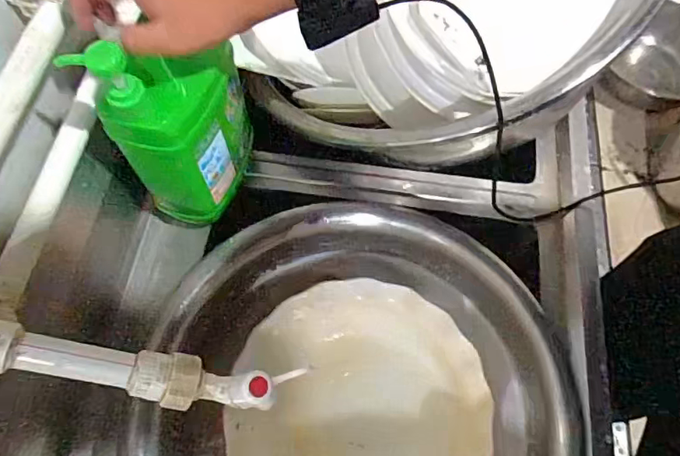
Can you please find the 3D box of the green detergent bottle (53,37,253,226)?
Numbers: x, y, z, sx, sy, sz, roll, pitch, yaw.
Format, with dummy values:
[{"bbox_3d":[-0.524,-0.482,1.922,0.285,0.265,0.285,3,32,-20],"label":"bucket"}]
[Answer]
[{"bbox_3d":[-0.158,-0.112,0.512,0.075,0.242,0.151,19,66,9],"label":"green detergent bottle"}]

